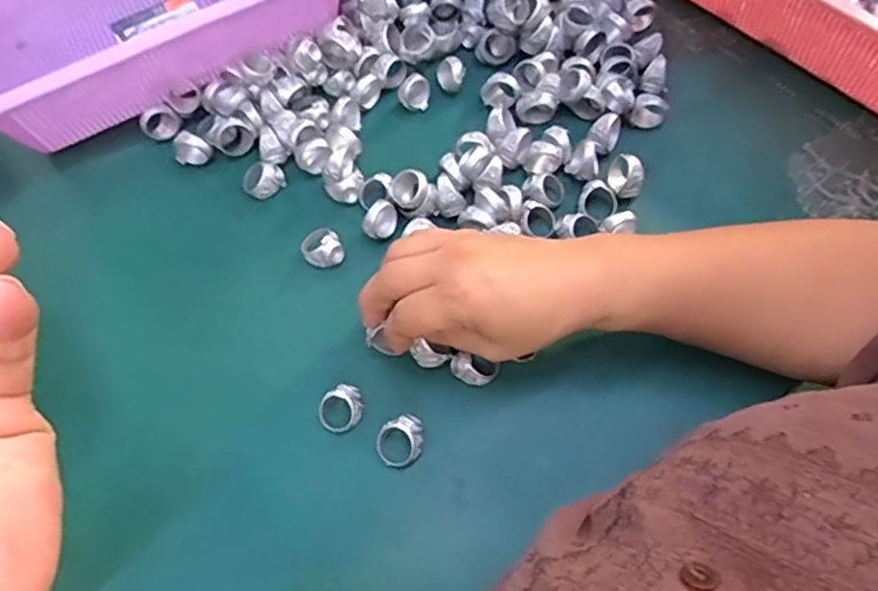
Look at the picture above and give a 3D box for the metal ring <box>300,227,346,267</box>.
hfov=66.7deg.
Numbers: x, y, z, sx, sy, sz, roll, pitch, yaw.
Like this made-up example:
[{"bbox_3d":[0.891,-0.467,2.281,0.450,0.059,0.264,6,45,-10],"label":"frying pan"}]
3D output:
[{"bbox_3d":[-0.078,-0.034,0.439,0.026,0.014,0.028,0,64,1],"label":"metal ring"}]

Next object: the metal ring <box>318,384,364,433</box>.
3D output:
[{"bbox_3d":[-0.057,0.064,0.383,0.027,0.012,0.023,-26,66,-11],"label":"metal ring"}]

